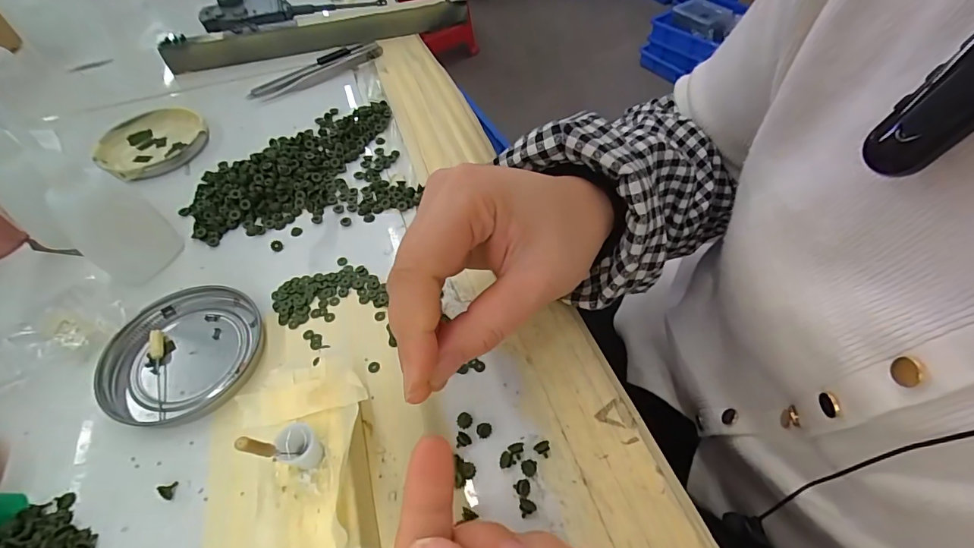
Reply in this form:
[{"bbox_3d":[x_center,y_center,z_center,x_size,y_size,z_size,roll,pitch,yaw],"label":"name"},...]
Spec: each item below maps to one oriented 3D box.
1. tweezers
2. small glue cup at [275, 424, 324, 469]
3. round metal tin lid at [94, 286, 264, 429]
[{"bbox_3d":[-0.162,-0.193,0.413,0.127,0.011,0.029,-28,56,-18],"label":"tweezers"},{"bbox_3d":[-0.070,0.065,0.166,0.013,0.018,0.011,1,53,3],"label":"small glue cup"},{"bbox_3d":[-0.162,0.041,0.234,0.075,0.011,0.075,-1,52,2],"label":"round metal tin lid"}]

